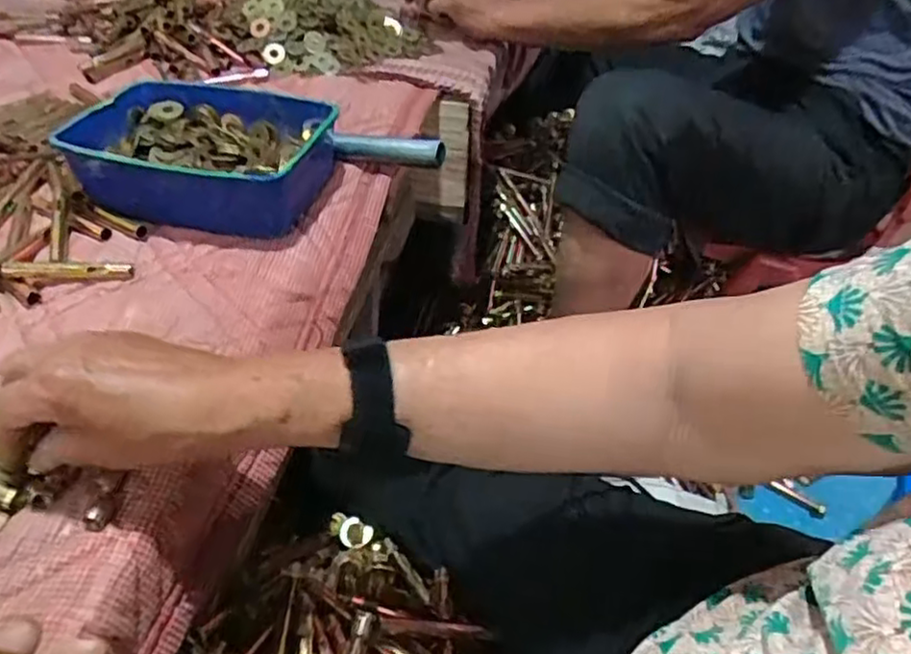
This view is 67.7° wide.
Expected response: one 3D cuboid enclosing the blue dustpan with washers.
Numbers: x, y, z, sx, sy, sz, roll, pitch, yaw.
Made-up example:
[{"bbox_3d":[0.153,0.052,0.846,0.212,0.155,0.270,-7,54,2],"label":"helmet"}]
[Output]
[{"bbox_3d":[-0.175,-0.141,0.585,0.286,0.065,0.153,15,42,10],"label":"blue dustpan with washers"}]

